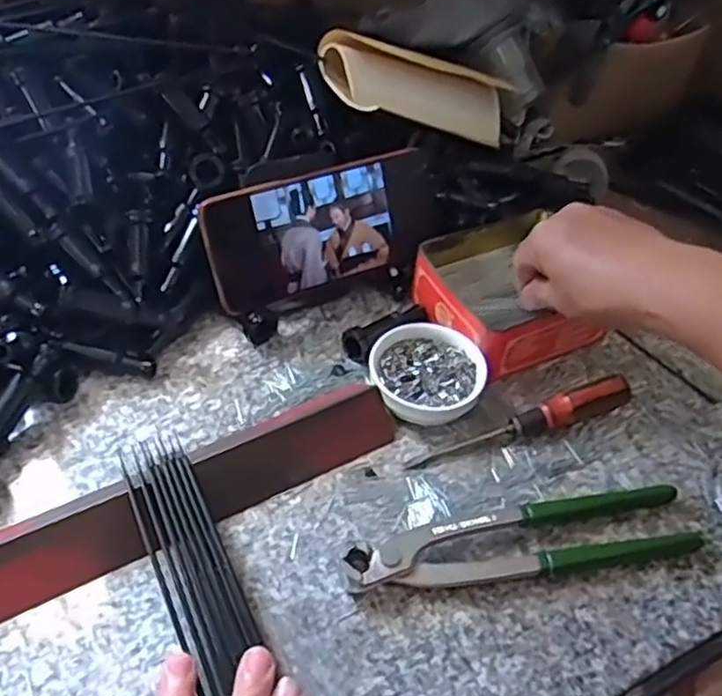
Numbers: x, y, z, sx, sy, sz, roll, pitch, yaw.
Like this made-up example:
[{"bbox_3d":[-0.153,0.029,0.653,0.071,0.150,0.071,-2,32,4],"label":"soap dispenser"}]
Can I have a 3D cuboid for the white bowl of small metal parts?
[{"bbox_3d":[0.041,0.019,0.446,0.069,0.026,0.070,2,47,-3],"label":"white bowl of small metal parts"}]

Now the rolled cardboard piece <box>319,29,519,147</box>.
[{"bbox_3d":[0.061,-0.215,0.591,0.210,0.048,0.062,-3,41,-44],"label":"rolled cardboard piece"}]

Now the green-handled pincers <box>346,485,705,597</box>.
[{"bbox_3d":[0.090,0.101,0.381,0.197,0.018,0.046,-6,48,-10],"label":"green-handled pincers"}]

